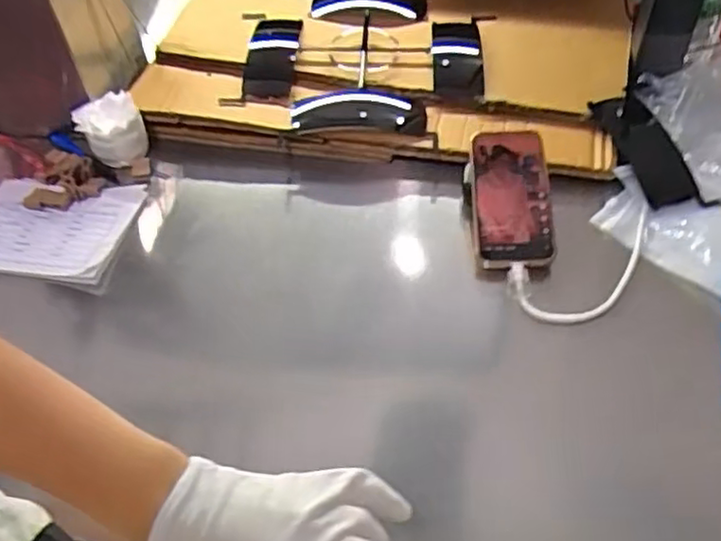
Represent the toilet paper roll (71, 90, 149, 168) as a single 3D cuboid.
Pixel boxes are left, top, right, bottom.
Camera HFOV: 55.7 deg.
[{"bbox_3d":[-0.287,-0.163,0.788,0.071,0.054,0.071,-21,53,-13],"label":"toilet paper roll"}]

